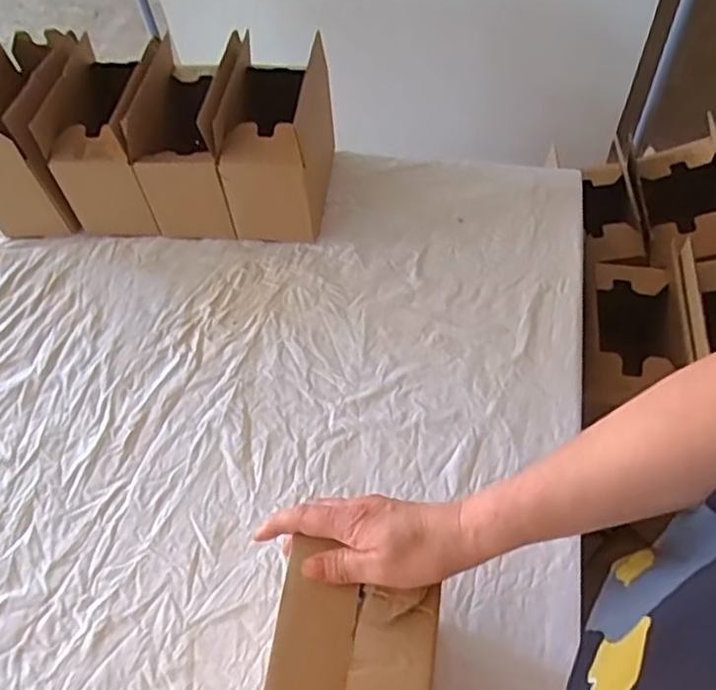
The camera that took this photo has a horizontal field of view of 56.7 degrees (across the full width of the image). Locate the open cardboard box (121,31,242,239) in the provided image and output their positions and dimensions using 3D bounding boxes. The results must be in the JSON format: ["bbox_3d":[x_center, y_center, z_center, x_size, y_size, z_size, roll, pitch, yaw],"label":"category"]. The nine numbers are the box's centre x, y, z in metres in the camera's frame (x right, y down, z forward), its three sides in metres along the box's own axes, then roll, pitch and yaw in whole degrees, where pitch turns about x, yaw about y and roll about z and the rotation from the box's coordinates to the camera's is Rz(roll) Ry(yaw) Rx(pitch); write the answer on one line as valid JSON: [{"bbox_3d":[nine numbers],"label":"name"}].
[{"bbox_3d":[-0.212,-0.271,0.887,0.119,0.181,0.200,0,55,4],"label":"open cardboard box"}]

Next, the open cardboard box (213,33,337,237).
[{"bbox_3d":[-0.102,-0.263,0.884,0.117,0.169,0.212,2,56,5],"label":"open cardboard box"}]

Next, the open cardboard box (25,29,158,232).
[{"bbox_3d":[-0.320,-0.276,0.894,0.121,0.183,0.199,2,56,5],"label":"open cardboard box"}]

